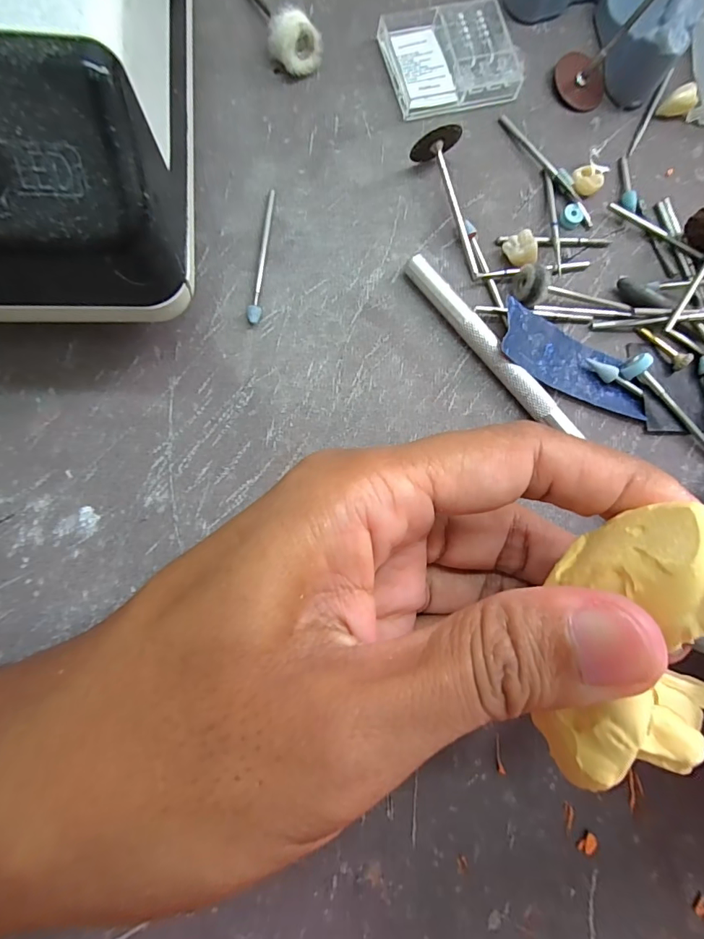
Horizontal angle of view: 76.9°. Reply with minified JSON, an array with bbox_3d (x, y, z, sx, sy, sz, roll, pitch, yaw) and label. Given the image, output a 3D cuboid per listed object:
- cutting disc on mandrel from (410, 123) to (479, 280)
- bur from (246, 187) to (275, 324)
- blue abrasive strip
[{"bbox_3d":[0.031,-0.088,0.147,0.016,0.013,0.046,-10,85,-7],"label":"cutting disc on mandrel"},{"bbox_3d":[-0.028,-0.068,0.142,0.004,0.004,0.046,8,83,-5],"label":"bur"},{"bbox_3d":[0.075,-0.036,0.148,0.057,0.010,0.021,19,82,-3],"label":"blue abrasive strip"}]

